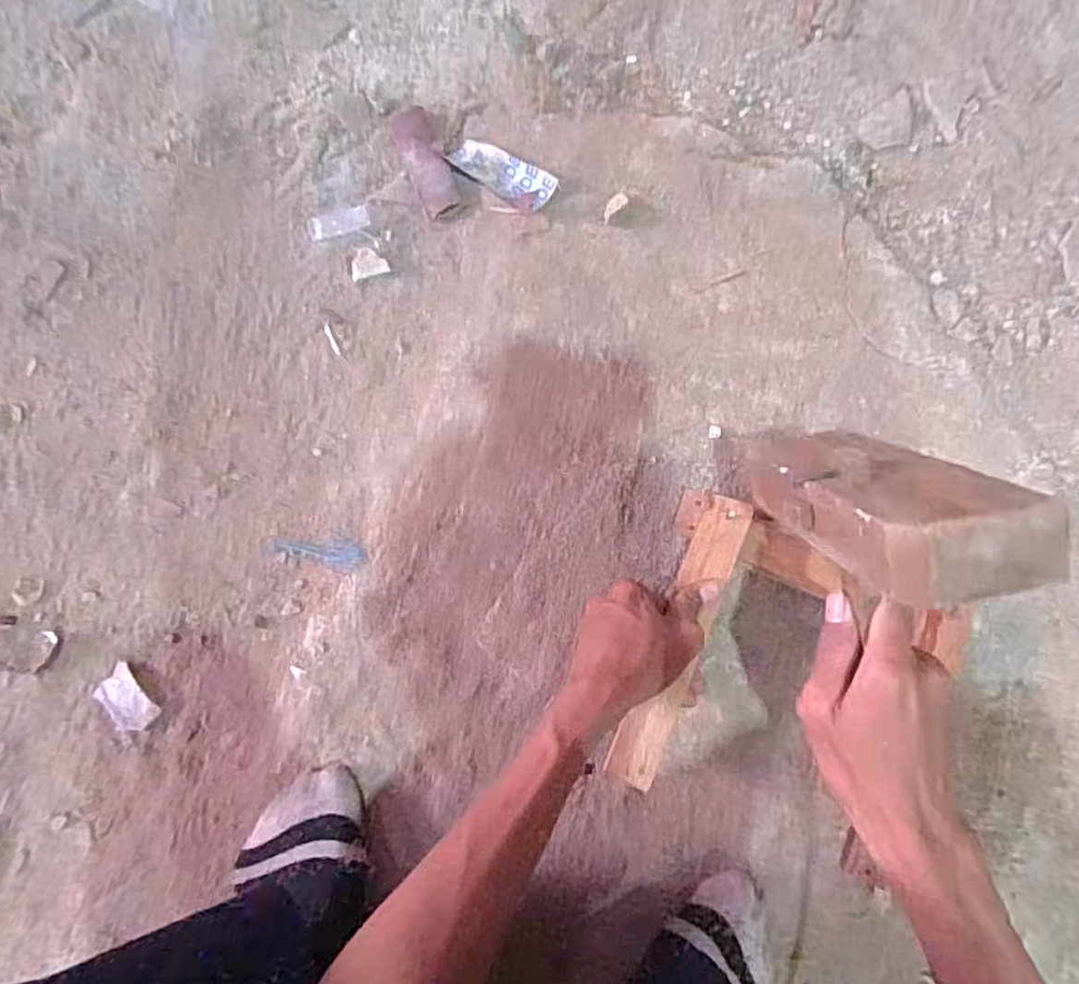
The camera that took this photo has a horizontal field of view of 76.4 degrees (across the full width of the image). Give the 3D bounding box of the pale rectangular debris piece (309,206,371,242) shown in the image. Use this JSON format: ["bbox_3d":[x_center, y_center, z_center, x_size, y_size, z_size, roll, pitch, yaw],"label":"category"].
[{"bbox_3d":[-0.168,-0.226,0.574,0.050,0.004,0.020,-16,86,-1],"label":"pale rectangular debris piece"}]

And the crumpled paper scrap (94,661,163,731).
[{"bbox_3d":[-0.322,0.164,0.534,0.051,0.010,0.031,44,87,3],"label":"crumpled paper scrap"}]

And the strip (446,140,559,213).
[{"bbox_3d":[-0.031,-0.269,0.575,0.093,0.017,0.037,33,86,2],"label":"strip"}]

